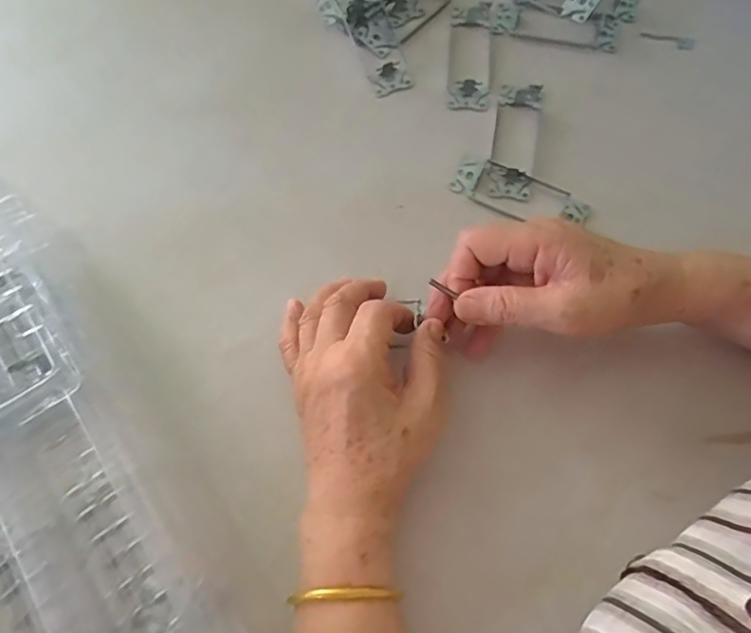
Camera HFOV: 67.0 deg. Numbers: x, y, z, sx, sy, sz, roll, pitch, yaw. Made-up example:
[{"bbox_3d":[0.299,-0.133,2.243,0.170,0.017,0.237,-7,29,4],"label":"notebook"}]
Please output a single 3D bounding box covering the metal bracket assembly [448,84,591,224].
[{"bbox_3d":[0.128,-0.127,0.442,0.103,0.021,0.109,26,74,9],"label":"metal bracket assembly"}]

